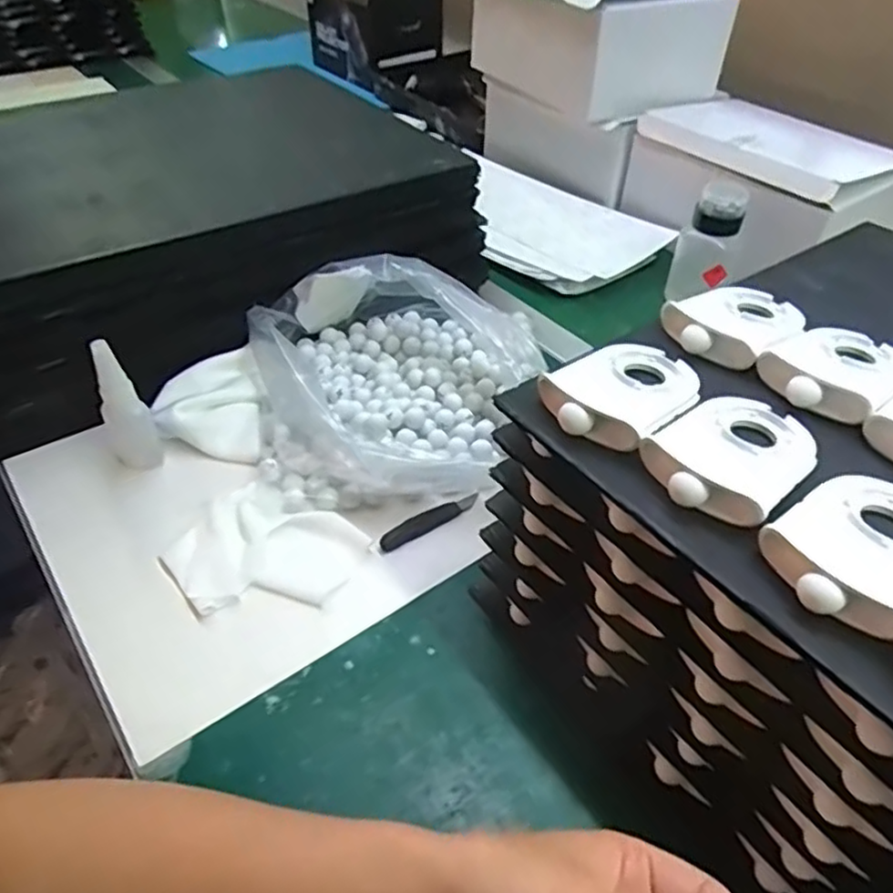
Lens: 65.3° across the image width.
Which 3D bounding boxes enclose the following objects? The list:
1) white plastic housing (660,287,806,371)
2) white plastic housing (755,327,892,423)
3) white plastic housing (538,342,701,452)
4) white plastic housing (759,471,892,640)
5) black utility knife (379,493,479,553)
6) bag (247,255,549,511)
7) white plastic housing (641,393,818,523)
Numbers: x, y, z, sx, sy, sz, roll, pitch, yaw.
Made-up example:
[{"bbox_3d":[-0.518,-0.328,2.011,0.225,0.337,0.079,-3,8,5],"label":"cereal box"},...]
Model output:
[{"bbox_3d":[0.162,-0.071,0.389,0.082,0.014,0.056,-26,50,-27],"label":"white plastic housing"},{"bbox_3d":[0.201,-0.042,0.355,0.080,0.014,0.057,-31,52,-31],"label":"white plastic housing"},{"bbox_3d":[0.087,-0.030,0.338,0.058,0.014,0.086,33,51,29],"label":"white plastic housing"},{"bbox_3d":[0.166,0.036,0.272,0.086,0.011,0.057,-28,51,-29],"label":"white plastic housing"},{"bbox_3d":[-0.014,0.053,0.500,0.080,0.009,0.015,-25,49,-26],"label":"black utility knife"},{"bbox_3d":[-0.045,-0.064,0.550,0.210,0.096,0.218,-7,44,-10],"label":"bag"},{"bbox_3d":[0.129,-0.001,0.308,0.086,0.015,0.056,-33,53,-32],"label":"white plastic housing"}]

